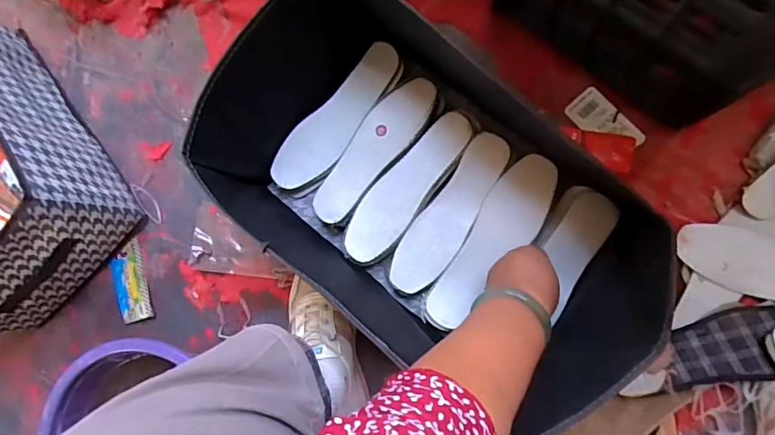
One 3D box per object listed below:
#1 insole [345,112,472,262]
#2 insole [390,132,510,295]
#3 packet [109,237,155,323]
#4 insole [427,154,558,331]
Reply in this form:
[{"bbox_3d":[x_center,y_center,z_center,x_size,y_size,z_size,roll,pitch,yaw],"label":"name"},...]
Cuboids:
[{"bbox_3d":[0.021,-0.039,0.592,0.066,0.008,0.215,36,94,9],"label":"insole"},{"bbox_3d":[0.078,-0.001,0.579,0.067,0.022,0.213,36,94,9],"label":"insole"},{"bbox_3d":[-0.388,0.101,0.714,0.055,0.010,0.114,-21,80,8],"label":"packet"},{"bbox_3d":[0.125,0.031,0.568,0.067,0.011,0.230,34,96,9],"label":"insole"}]

